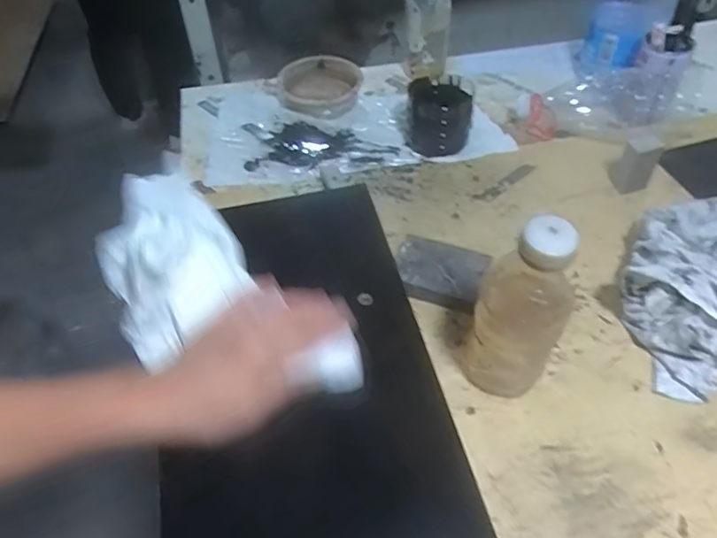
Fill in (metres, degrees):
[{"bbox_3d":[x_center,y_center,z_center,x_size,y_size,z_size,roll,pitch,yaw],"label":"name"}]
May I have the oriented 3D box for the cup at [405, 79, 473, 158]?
[{"bbox_3d":[0.098,-0.212,0.784,0.078,0.068,0.095,-24,53,-17],"label":"cup"}]

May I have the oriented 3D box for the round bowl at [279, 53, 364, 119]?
[{"bbox_3d":[-0.057,-0.272,0.860,0.126,0.033,0.139,-15,51,-10],"label":"round bowl"}]

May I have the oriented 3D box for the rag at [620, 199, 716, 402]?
[{"bbox_3d":[0.350,0.010,0.583,0.210,0.077,0.174,-23,53,-16],"label":"rag"}]

